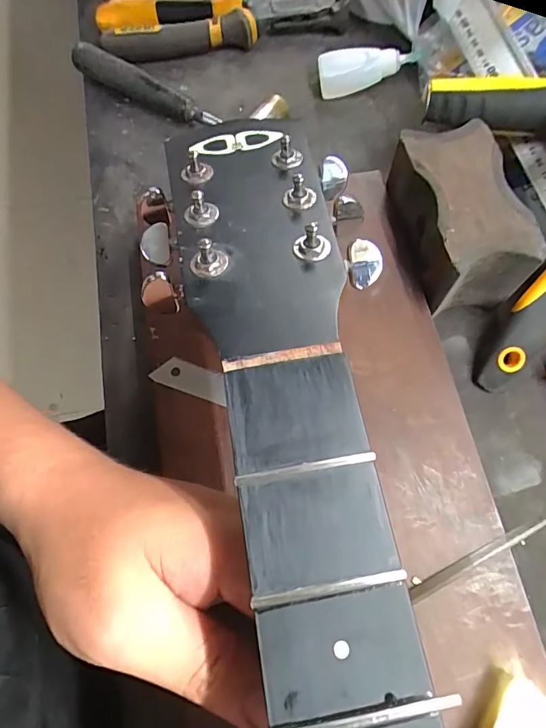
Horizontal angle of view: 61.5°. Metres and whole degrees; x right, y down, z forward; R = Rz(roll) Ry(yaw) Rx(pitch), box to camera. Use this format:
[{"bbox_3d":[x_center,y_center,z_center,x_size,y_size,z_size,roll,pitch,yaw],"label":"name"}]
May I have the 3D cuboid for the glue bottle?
[{"bbox_3d":[0.071,-0.234,0.361,0.070,0.024,0.025,-7,69,10],"label":"glue bottle"}]

